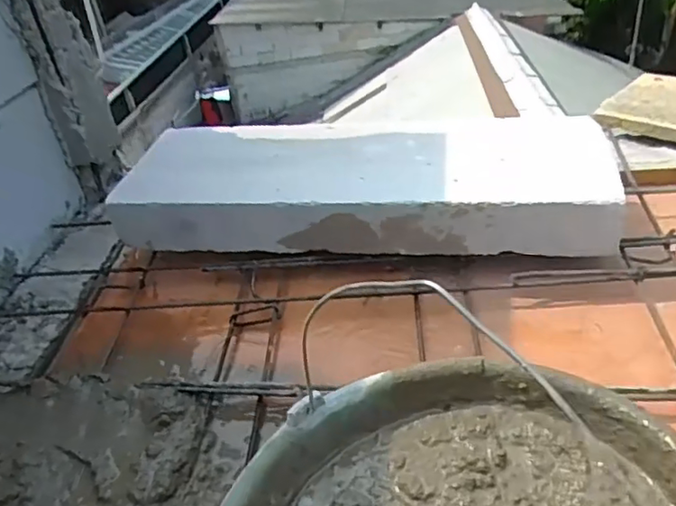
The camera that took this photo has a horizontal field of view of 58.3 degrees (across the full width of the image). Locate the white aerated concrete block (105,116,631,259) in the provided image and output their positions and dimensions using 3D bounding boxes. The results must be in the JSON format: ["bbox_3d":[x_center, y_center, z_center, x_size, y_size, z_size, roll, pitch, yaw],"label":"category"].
[{"bbox_3d":[0.027,-0.091,0.776,0.598,0.091,0.214,-1,34,14],"label":"white aerated concrete block"}]

